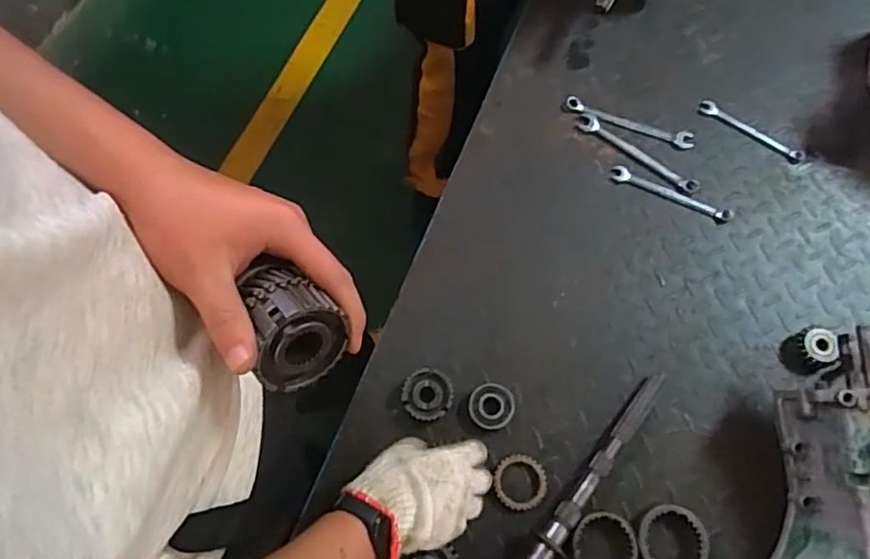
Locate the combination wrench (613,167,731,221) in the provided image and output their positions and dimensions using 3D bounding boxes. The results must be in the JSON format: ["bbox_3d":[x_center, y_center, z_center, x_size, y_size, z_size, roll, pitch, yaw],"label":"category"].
[{"bbox_3d":[0.306,-0.110,0.787,0.156,0.008,0.020,22,72,10],"label":"combination wrench"}]

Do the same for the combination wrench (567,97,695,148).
[{"bbox_3d":[0.260,-0.211,0.817,0.172,0.014,0.023,19,72,9],"label":"combination wrench"}]

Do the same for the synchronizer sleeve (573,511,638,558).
[{"bbox_3d":[0.177,0.280,0.640,0.067,0.025,0.067,0,71,1],"label":"synchronizer sleeve"}]

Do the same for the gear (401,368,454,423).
[{"bbox_3d":[-0.008,0.132,0.693,0.055,0.022,0.057,0,71,1],"label":"gear"}]

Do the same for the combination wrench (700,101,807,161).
[{"bbox_3d":[0.425,-0.201,0.815,0.146,0.005,0.024,31,74,13],"label":"combination wrench"}]

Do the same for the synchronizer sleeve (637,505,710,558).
[{"bbox_3d":[0.251,0.275,0.641,0.076,0.021,0.070,9,71,4],"label":"synchronizer sleeve"}]

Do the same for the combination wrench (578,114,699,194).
[{"bbox_3d":[0.266,-0.165,0.799,0.173,0.009,0.022,36,75,14],"label":"combination wrench"}]

